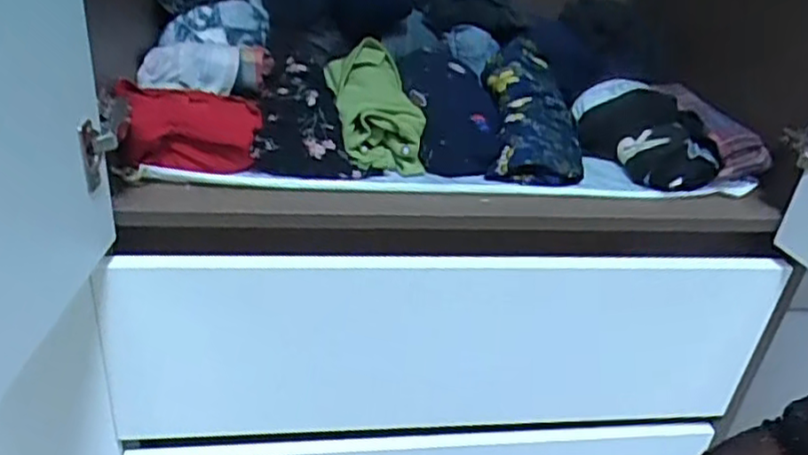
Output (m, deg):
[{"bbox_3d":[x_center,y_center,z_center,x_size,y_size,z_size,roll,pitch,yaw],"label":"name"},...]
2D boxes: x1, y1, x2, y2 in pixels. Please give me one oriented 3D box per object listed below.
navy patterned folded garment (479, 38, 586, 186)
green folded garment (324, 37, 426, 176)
[{"bbox_3d":[0.155,-0.146,0.817,0.102,0.050,0.225,4,48,-4],"label":"navy patterned folded garment"},{"bbox_3d":[-0.036,-0.148,0.792,0.088,0.052,0.201,-3,47,-16],"label":"green folded garment"}]

